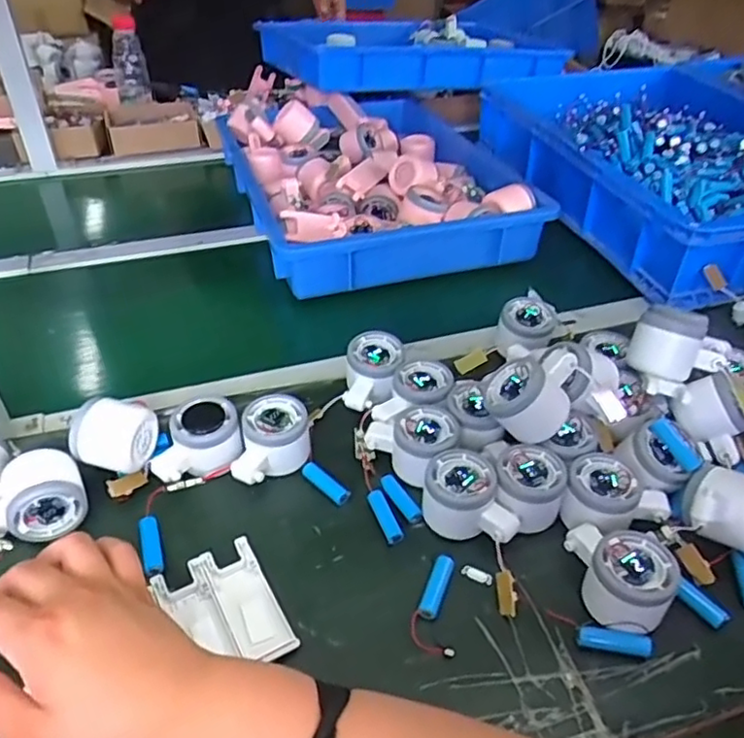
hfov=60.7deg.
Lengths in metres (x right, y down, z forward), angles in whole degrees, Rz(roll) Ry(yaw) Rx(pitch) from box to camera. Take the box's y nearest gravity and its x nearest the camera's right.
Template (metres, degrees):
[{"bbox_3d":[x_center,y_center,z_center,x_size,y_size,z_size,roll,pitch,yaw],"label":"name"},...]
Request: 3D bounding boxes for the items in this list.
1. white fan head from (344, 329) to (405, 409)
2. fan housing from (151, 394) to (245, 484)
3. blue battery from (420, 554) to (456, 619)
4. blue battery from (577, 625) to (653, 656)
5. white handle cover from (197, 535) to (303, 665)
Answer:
[{"bbox_3d":[0.002,0.005,0.652,0.054,0.052,0.079,5,40,4],"label":"white fan head"},{"bbox_3d":[-0.160,0.067,0.574,0.082,0.048,0.064,-21,45,-24],"label":"fan housing"},{"bbox_3d":[0.051,0.168,0.493,0.016,0.012,0.052,15,42,15],"label":"blue battery"},{"bbox_3d":[0.176,0.196,0.460,0.053,0.011,0.017,5,40,4],"label":"blue battery"},{"bbox_3d":[-0.094,0.175,0.480,0.039,0.009,0.101,-21,45,-24],"label":"white handle cover"}]

